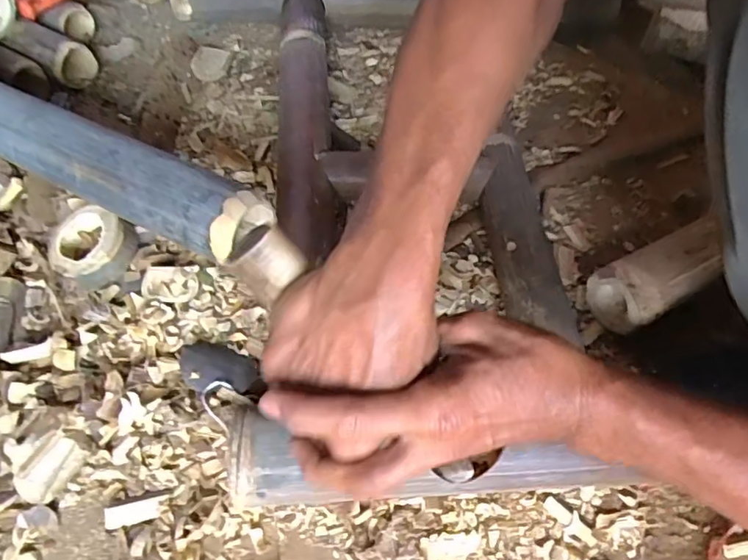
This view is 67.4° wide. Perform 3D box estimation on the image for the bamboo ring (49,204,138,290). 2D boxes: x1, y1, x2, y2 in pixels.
[{"bbox_3d":[-0.278,-0.034,0.554,0.079,0.043,0.078,-34,57,-3],"label":"bamboo ring"}]

